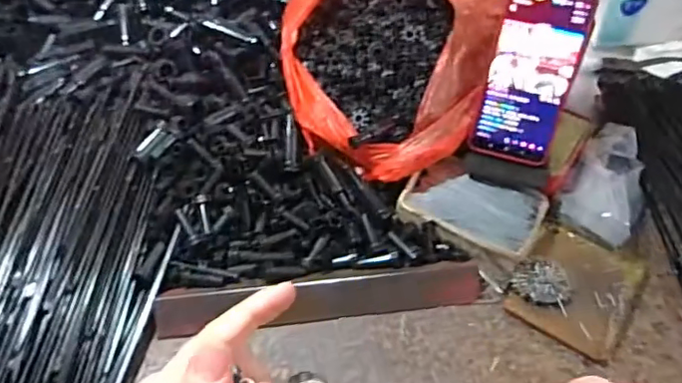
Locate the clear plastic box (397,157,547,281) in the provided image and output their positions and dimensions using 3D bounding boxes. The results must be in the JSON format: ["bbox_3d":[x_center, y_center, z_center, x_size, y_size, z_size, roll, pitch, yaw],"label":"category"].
[{"bbox_3d":[0.128,0.019,0.566,0.129,0.032,0.084,22,53,20],"label":"clear plastic box"}]

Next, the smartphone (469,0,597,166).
[{"bbox_3d":[0.174,-0.109,0.533,0.077,0.164,0.011,18,22,16],"label":"smartphone"}]

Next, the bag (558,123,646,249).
[{"bbox_3d":[0.277,-0.010,0.588,0.071,0.057,0.133,26,55,22],"label":"bag"}]

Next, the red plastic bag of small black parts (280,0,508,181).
[{"bbox_3d":[0.049,-0.156,0.595,0.207,0.168,0.258,12,51,12],"label":"red plastic bag of small black parts"}]

